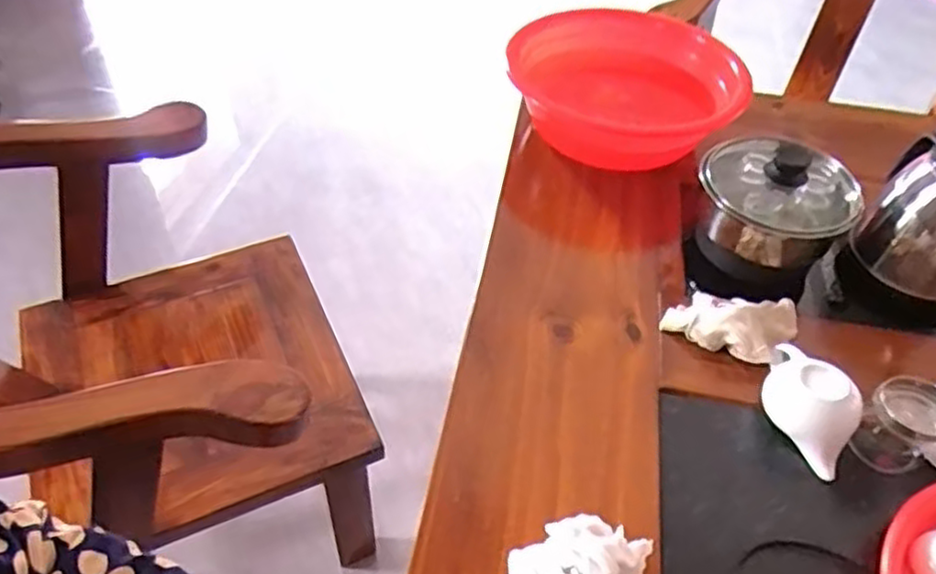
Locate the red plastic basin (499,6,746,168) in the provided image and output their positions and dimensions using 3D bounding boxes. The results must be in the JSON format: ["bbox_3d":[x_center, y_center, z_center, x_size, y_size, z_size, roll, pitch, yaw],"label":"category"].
[{"bbox_3d":[0.207,-0.279,0.969,0.282,0.117,0.282,3,46,-3],"label":"red plastic basin"}]

